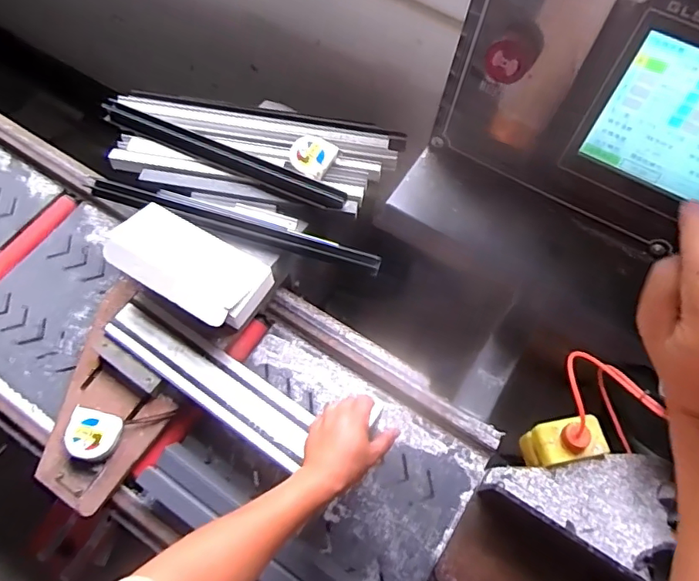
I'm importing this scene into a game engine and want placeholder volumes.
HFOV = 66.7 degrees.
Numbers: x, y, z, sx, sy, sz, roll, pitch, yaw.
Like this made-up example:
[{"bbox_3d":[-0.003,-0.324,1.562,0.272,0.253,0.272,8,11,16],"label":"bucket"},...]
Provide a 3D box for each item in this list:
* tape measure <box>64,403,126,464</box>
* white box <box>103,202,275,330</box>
[{"bbox_3d":[-0.362,0.202,0.745,0.072,0.030,0.069,14,65,6],"label":"tape measure"},{"bbox_3d":[-0.235,-0.034,0.772,0.229,0.055,0.116,30,68,13],"label":"white box"}]

